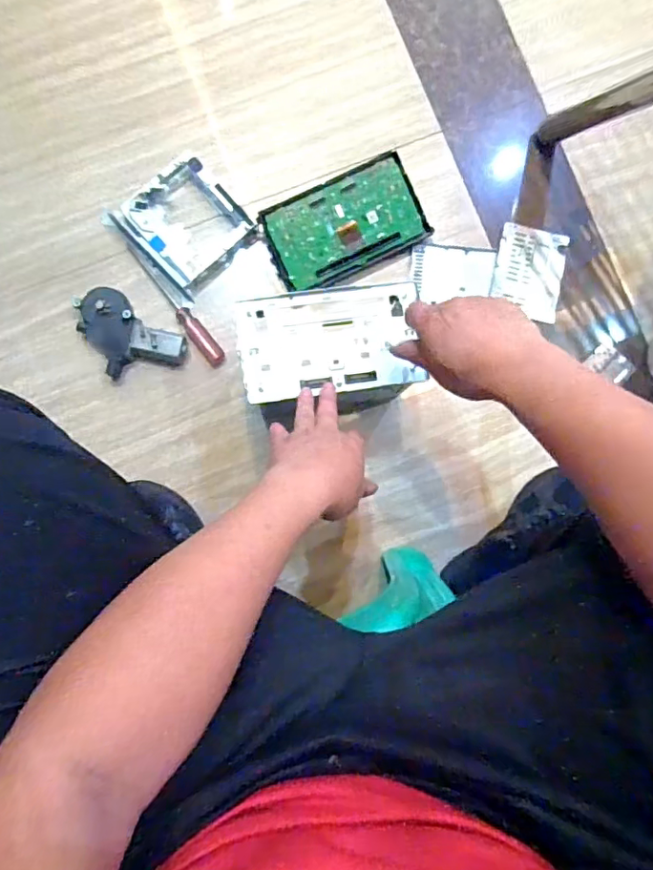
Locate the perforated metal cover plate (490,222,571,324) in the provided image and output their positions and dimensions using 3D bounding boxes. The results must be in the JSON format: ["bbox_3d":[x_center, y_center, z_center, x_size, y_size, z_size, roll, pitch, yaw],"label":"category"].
[{"bbox_3d":[0.288,-0.231,0.760,0.095,0.011,0.126,13,87,0],"label":"perforated metal cover plate"}]

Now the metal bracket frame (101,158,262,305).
[{"bbox_3d":[-0.197,-0.288,0.745,0.154,0.037,0.161,-45,88,-3],"label":"metal bracket frame"}]

